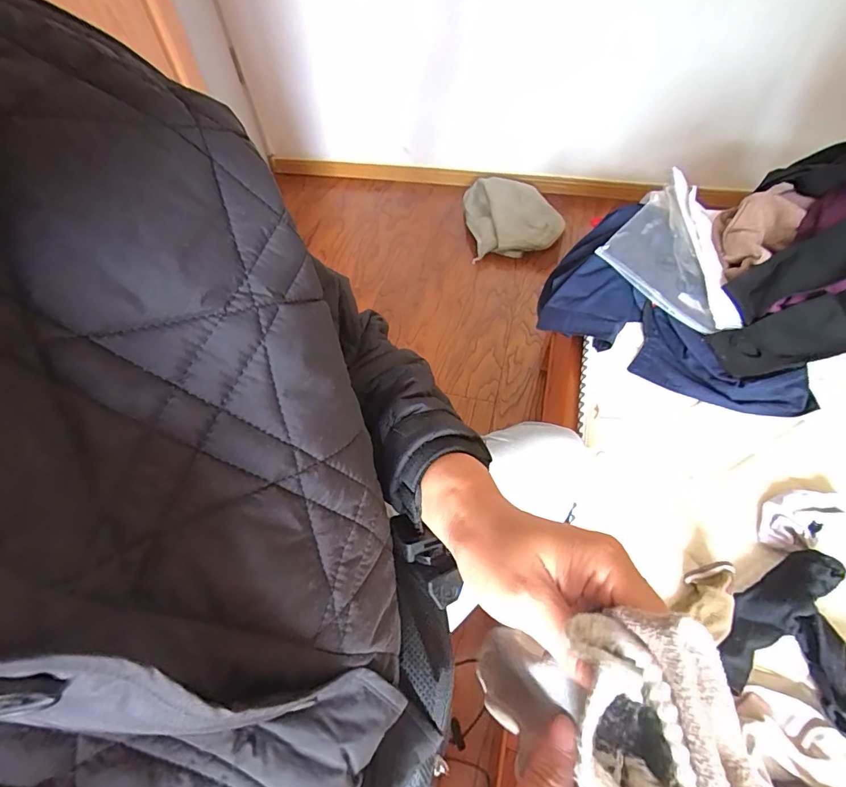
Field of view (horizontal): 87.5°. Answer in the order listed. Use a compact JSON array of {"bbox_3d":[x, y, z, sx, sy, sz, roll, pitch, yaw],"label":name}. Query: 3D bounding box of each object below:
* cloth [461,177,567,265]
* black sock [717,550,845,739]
[{"bbox_3d":[0.359,-0.742,1.782,0.362,0.169,0.417,-3,53,3],"label":"cloth"},{"bbox_3d":[0.437,0.261,0.485,0.159,0.051,0.174,18,57,17],"label":"black sock"}]

